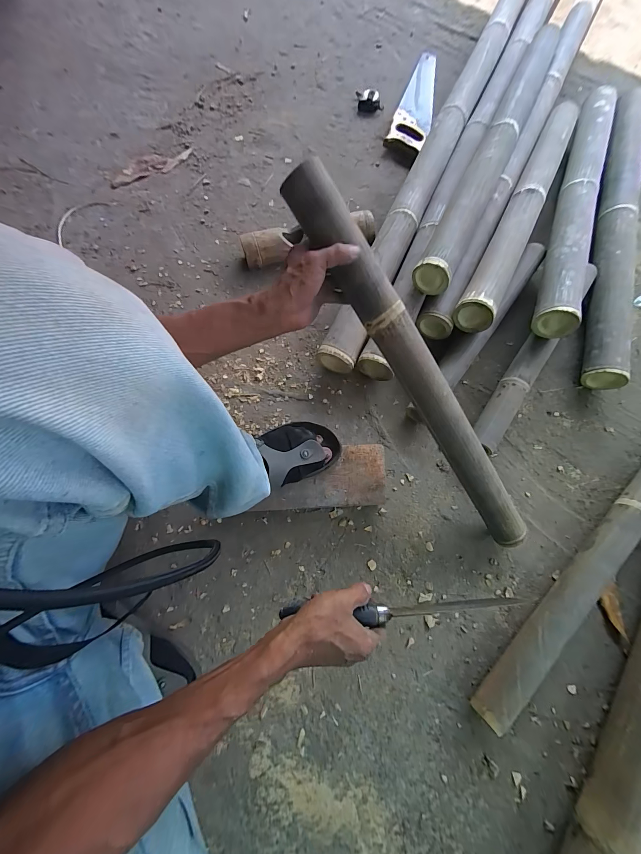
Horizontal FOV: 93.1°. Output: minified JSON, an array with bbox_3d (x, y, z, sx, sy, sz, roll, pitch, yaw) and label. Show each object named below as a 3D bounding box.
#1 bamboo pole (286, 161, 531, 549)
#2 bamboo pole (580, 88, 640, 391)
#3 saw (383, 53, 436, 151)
[{"bbox_3d":[0.172,-0.054,0.484,0.060,0.054,0.681,-41,108,-12],"label":"bamboo pole"},{"bbox_3d":[0.785,-0.556,0.808,0.092,0.105,0.998,17,77,5],"label":"bamboo pole"},{"bbox_3d":[0.322,-1.060,0.974,0.116,0.024,0.500,18,74,3],"label":"saw"}]

